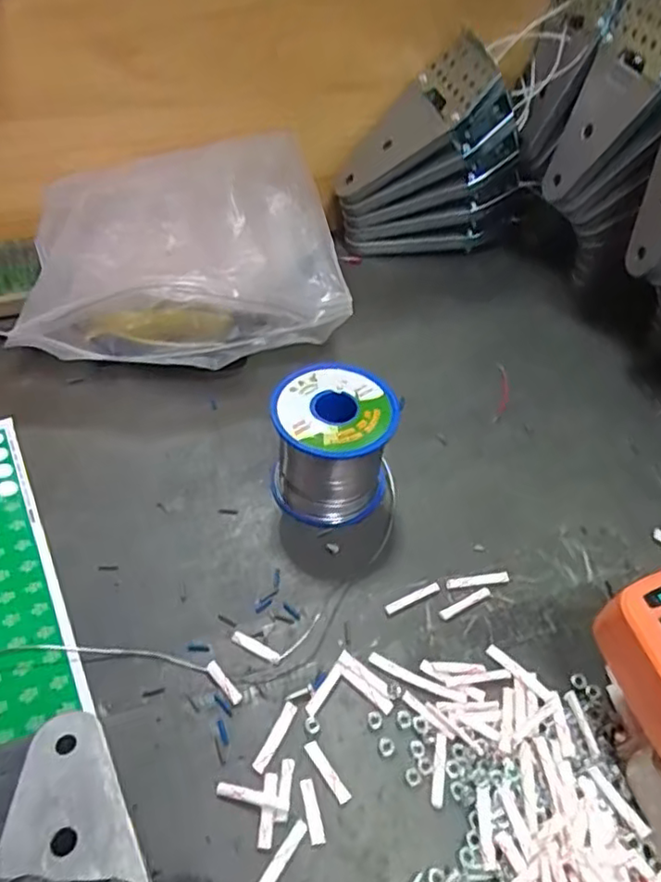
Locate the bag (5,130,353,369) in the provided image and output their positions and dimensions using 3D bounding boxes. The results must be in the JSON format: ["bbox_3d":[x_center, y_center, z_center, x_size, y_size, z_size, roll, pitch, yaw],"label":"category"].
[{"bbox_3d":[-0.098,-0.118,0.429,0.199,0.094,0.139,-5,48,-9],"label":"bag"}]

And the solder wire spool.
[{"bbox_3d":[0.001,0.002,0.353,0.062,0.065,0.064,2,48,-3],"label":"solder wire spool"}]

